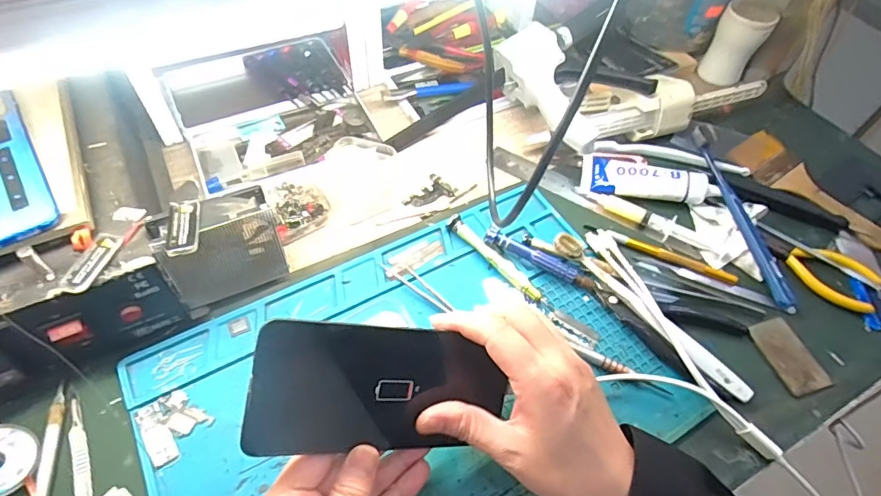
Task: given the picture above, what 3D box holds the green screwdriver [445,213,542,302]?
[{"bbox_3d":[0.045,0.009,0.431,0.013,0.014,0.104,-36,65,-25],"label":"green screwdriver"}]

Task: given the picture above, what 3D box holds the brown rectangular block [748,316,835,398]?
[{"bbox_3d":[0.279,0.085,0.397,0.037,0.005,0.059,-16,59,-14],"label":"brown rectangular block"}]

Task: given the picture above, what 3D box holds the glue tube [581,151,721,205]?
[{"bbox_3d":[0.203,-0.072,0.488,0.121,0.025,0.052,12,56,4],"label":"glue tube"}]

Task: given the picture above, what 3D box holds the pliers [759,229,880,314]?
[{"bbox_3d":[0.334,0.017,0.442,0.099,0.014,0.047,34,60,18],"label":"pliers"}]

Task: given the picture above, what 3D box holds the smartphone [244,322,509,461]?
[{"bbox_3d":[-0.032,0.083,0.288,0.147,0.013,0.072,9,93,-27],"label":"smartphone"}]

